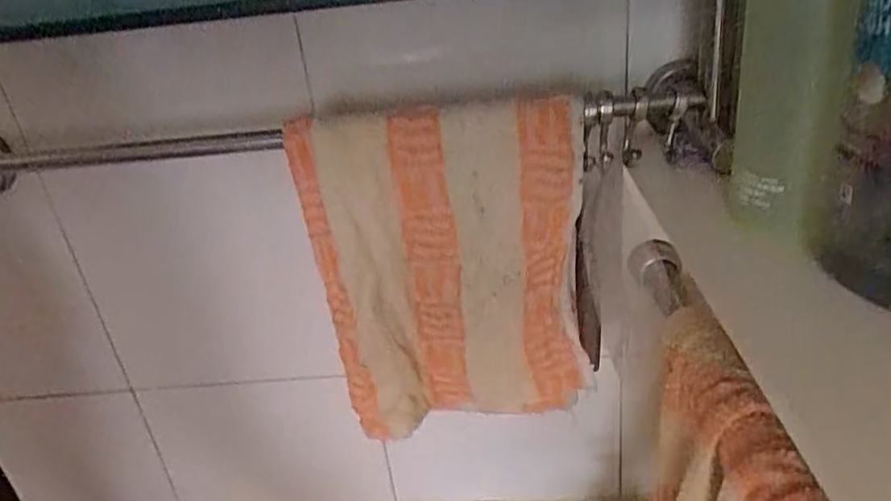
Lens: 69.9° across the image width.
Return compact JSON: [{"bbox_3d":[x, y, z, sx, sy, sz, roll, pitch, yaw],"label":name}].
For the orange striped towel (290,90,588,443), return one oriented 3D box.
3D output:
[{"bbox_3d":[0.002,0.018,0.381,0.159,0.196,0.043,-5,27,2],"label":"orange striped towel"}]

